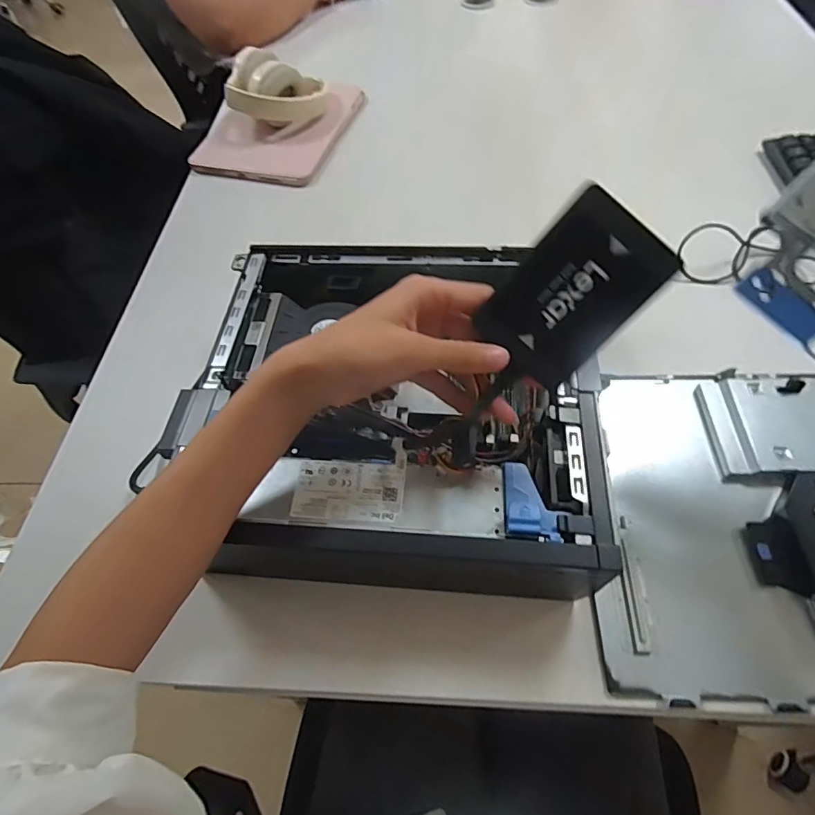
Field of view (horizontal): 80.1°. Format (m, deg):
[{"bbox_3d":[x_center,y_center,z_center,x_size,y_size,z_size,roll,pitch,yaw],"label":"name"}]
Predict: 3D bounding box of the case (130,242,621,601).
[{"bbox_3d":[-0.010,-0.002,0.422,0.306,0.104,0.306,2,59,5],"label":"case"}]

